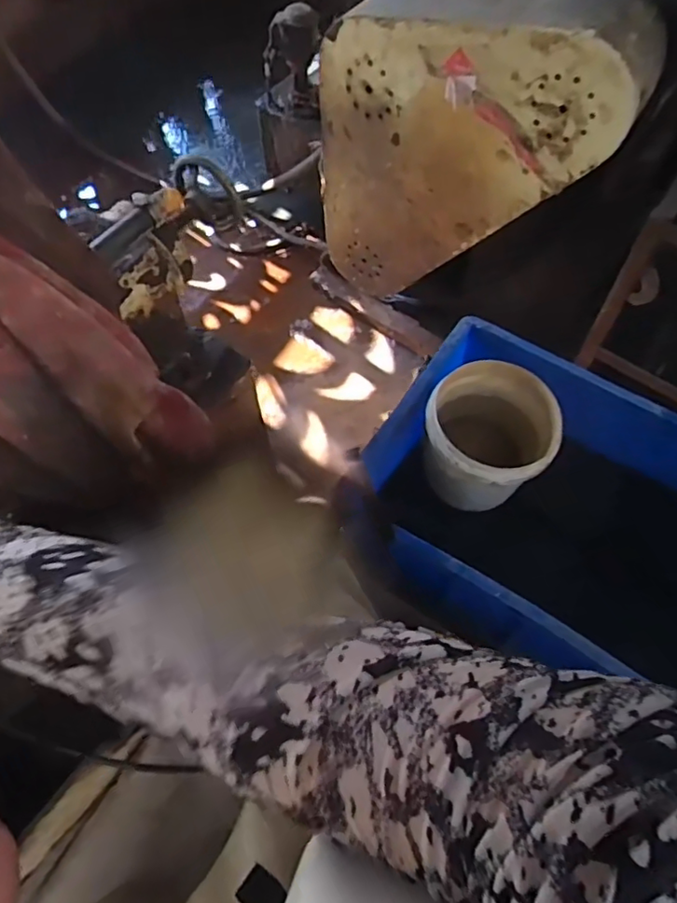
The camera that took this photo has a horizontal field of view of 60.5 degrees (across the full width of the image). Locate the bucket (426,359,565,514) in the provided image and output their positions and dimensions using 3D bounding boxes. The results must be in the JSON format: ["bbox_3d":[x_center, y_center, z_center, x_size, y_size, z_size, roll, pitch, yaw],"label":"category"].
[{"bbox_3d":[0.189,-0.014,0.762,0.158,0.136,0.152,0,62,-1],"label":"bucket"}]

